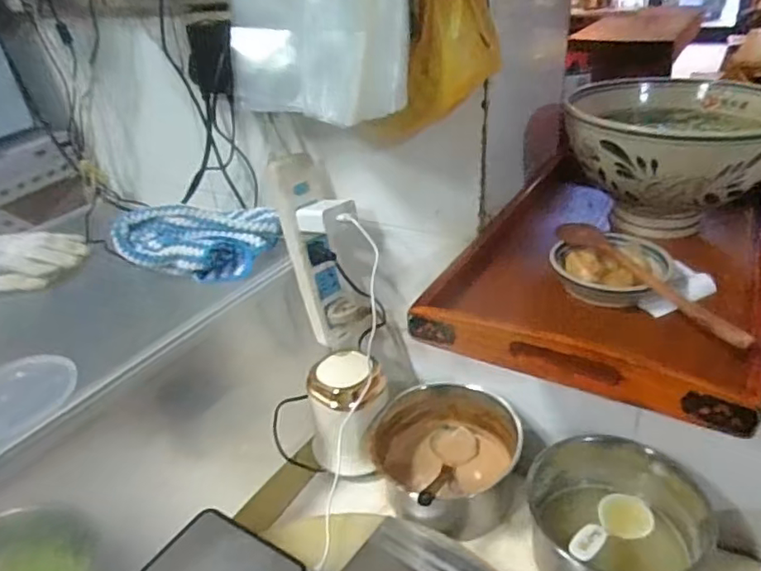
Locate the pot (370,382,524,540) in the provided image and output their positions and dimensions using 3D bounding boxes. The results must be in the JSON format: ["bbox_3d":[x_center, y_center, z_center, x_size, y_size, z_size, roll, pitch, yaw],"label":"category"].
[{"bbox_3d":[0.086,0.205,0.700,0.167,0.101,0.158,-4,31,2],"label":"pot"}]

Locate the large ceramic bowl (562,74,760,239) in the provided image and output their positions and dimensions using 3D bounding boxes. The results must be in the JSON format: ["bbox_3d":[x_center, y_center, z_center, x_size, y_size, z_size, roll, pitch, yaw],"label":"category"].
[{"bbox_3d":[0.306,-0.123,0.606,0.203,0.133,0.168,1,31,10],"label":"large ceramic bowl"}]

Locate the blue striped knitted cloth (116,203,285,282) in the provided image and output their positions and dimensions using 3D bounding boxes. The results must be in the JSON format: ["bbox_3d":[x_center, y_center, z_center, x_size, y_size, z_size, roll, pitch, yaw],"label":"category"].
[{"bbox_3d":[-0.227,-0.061,0.713,0.190,0.061,0.109,6,33,18],"label":"blue striped knitted cloth"}]

